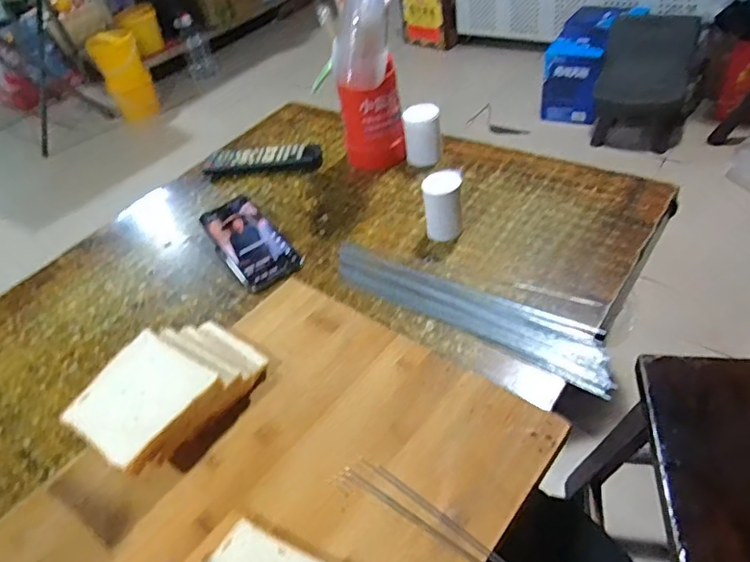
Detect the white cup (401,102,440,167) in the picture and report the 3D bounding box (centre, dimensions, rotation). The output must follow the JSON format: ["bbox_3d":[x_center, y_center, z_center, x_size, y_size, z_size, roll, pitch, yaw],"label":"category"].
[{"bbox_3d":[0.070,-0.213,0.810,0.053,0.076,0.054,-3,44,8],"label":"white cup"}]

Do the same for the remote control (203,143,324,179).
[{"bbox_3d":[-0.178,-0.191,0.856,0.188,0.026,0.058,-2,46,3],"label":"remote control"}]

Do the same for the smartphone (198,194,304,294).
[{"bbox_3d":[-0.167,-0.053,0.721,0.079,0.013,0.167,-34,57,-18],"label":"smartphone"}]

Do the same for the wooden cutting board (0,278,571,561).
[{"bbox_3d":[-0.129,0.216,0.426,0.338,0.033,0.534,28,54,28],"label":"wooden cutting board"}]

